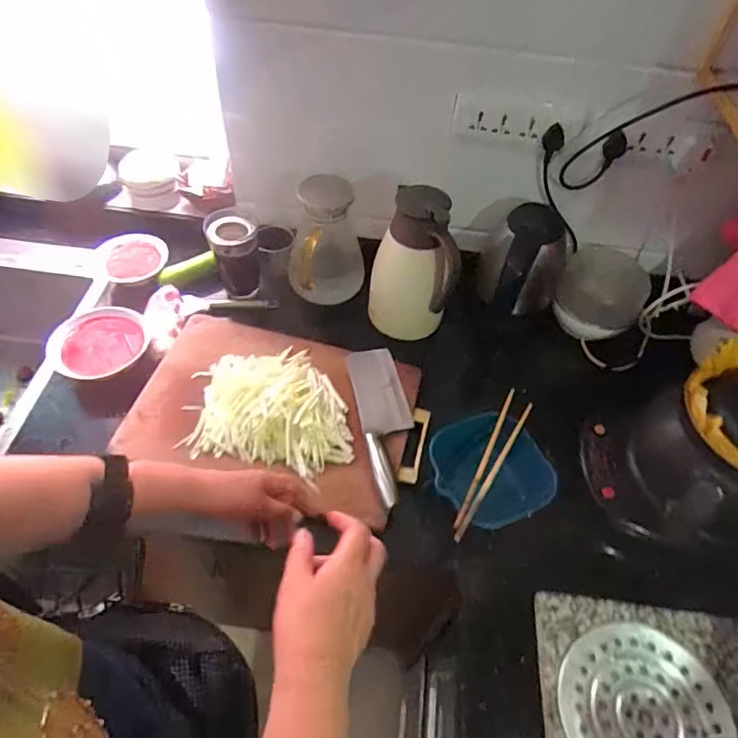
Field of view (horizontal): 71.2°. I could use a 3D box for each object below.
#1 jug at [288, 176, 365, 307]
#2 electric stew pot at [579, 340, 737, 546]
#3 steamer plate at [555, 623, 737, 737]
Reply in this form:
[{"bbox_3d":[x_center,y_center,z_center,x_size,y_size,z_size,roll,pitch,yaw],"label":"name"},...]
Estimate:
[{"bbox_3d":[-0.076,-0.215,0.895,0.122,0.177,0.115,-2,53,-6],"label":"jug"},{"bbox_3d":[0.435,0.100,0.661,0.210,0.227,0.177,-4,53,-8],"label":"electric stew pot"},{"bbox_3d":[0.304,0.384,0.564,0.179,0.011,0.180,2,53,-3],"label":"steamer plate"}]

